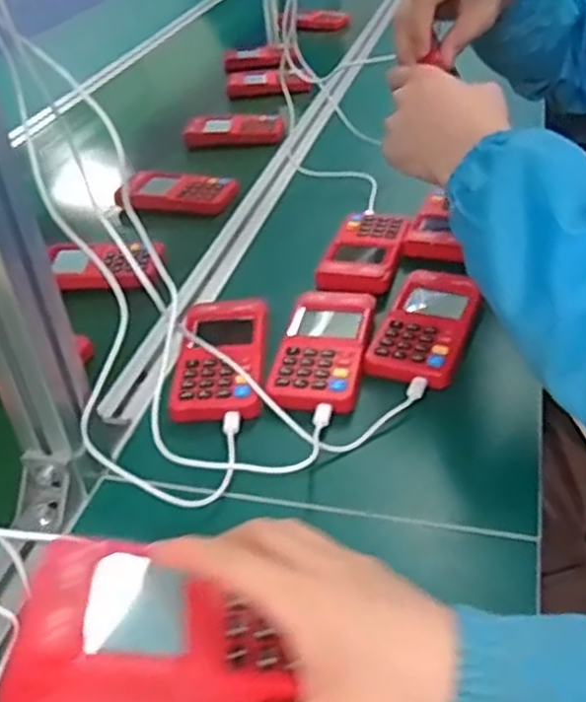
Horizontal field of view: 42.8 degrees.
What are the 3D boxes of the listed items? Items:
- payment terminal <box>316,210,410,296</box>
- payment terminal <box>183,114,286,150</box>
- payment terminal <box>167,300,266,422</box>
[{"bbox_3d":[0.073,-0.106,0.725,0.066,0.019,0.149,5,38,14],"label":"payment terminal"},{"bbox_3d":[-0.080,-0.308,1.045,0.141,0.030,0.056,-1,37,7],"label":"payment terminal"},{"bbox_3d":[-0.057,0.003,0.601,0.071,0.016,0.135,-5,37,2],"label":"payment terminal"}]

